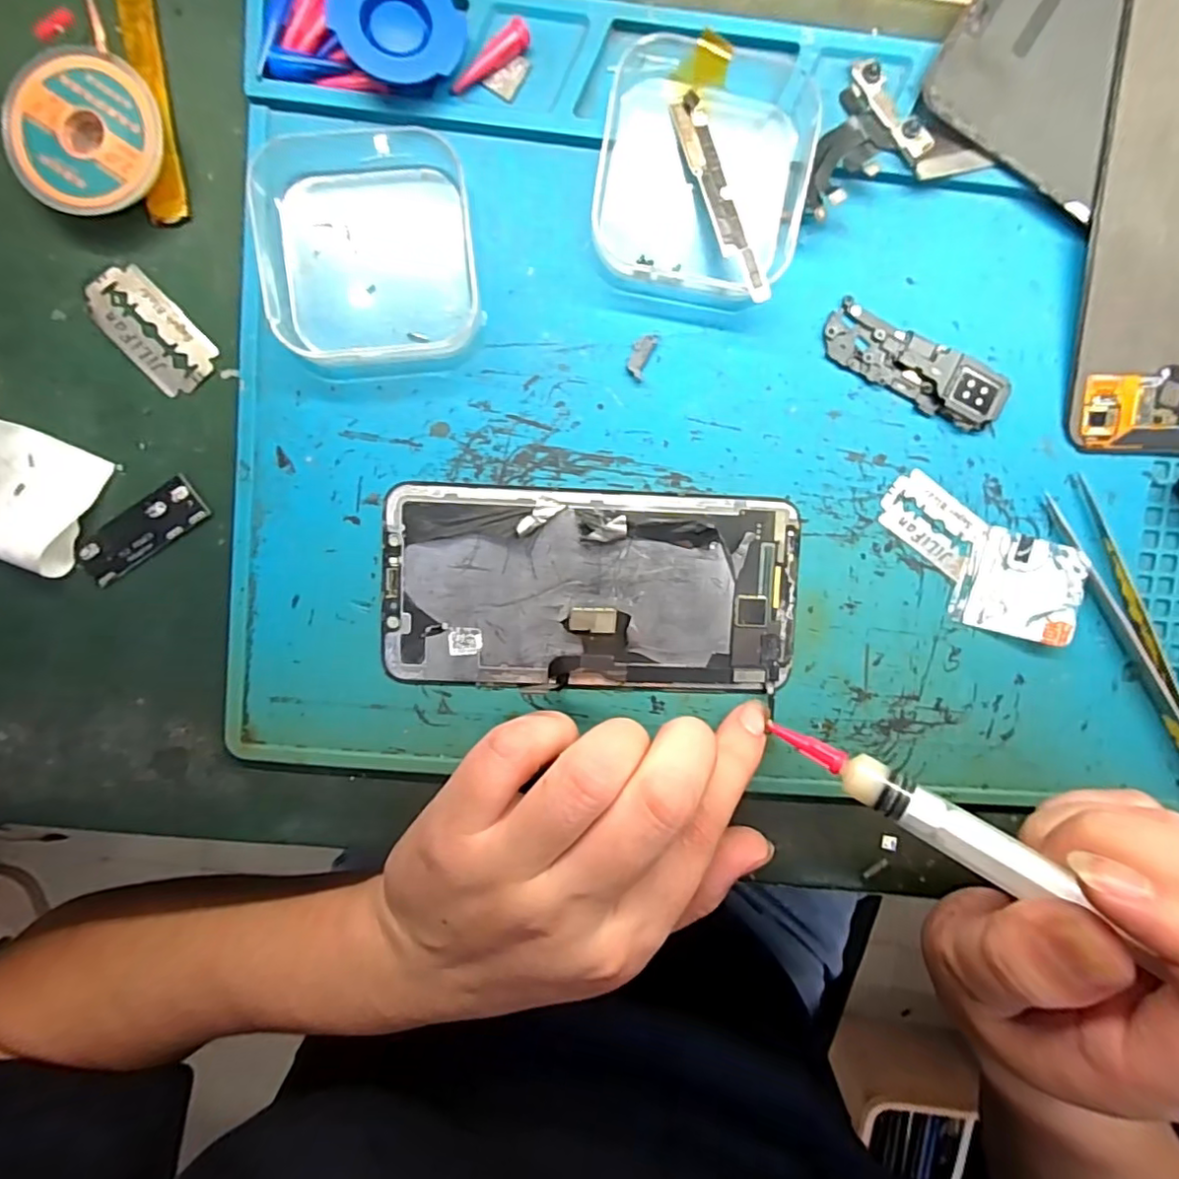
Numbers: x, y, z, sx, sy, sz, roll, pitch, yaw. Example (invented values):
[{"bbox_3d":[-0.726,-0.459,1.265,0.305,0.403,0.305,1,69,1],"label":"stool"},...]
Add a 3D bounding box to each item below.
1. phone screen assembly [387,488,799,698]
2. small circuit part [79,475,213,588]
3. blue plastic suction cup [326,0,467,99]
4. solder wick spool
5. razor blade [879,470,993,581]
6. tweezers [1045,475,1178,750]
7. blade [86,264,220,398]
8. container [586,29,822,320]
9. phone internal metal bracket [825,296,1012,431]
[{"bbox_3d":[0.002,0.001,0.199,0.136,0.008,0.066,2,96,-3],"label":"phone screen assembly"},{"bbox_3d":[-0.145,-0.019,0.192,0.043,0.004,0.015,-33,97,2],"label":"small circuit part"},{"bbox_3d":[-0.056,-0.164,0.175,0.033,0.012,0.037,-31,97,2],"label":"blue plastic suction cup"},{"bbox_3d":[-0.148,-0.134,0.177,0.039,0.013,0.045,16,96,-4],"label":"solder wick spool"},{"bbox_3d":[0.118,-0.023,0.204,0.037,0.004,0.022,35,94,-5],"label":"razor blade"},{"bbox_3d":[0.193,0.022,0.207,0.015,0.010,0.126,-27,97,1],"label":"tweezers"},{"bbox_3d":[-0.139,-0.082,0.189,0.022,0.004,0.041,-45,98,-5],"label":"blade"},{"bbox_3d":[0.035,-0.127,0.181,0.062,0.020,0.068,11,96,-3],"label":"container"},{"bbox_3d":[0.109,-0.074,0.199,0.065,0.004,0.022,22,95,-4],"label":"phone internal metal bracket"}]

